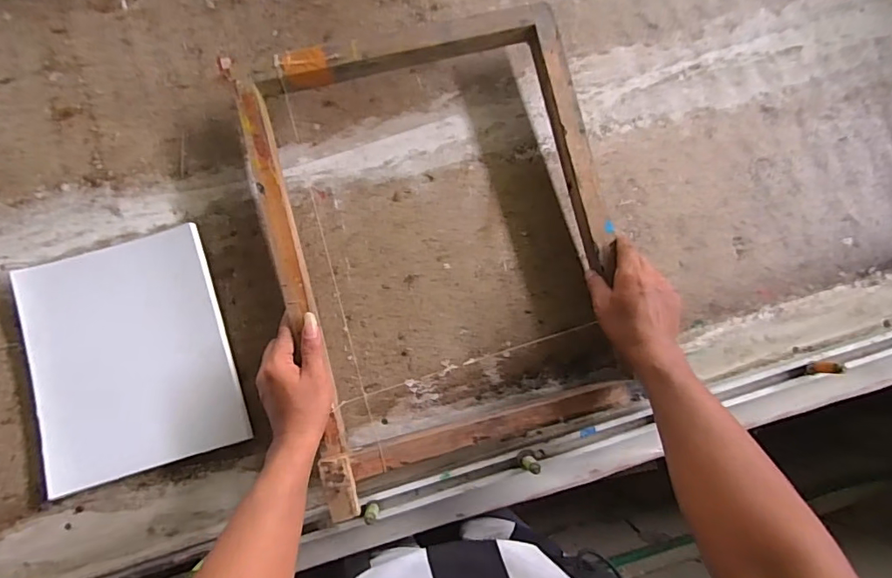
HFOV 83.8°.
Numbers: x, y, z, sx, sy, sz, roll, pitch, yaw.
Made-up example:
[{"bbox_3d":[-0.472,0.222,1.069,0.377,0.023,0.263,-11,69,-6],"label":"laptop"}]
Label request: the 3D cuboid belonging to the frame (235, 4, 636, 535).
[{"bbox_3d":[-0.001,-0.055,0.595,0.399,0.067,0.517,-15,86,-8],"label":"frame"}]

